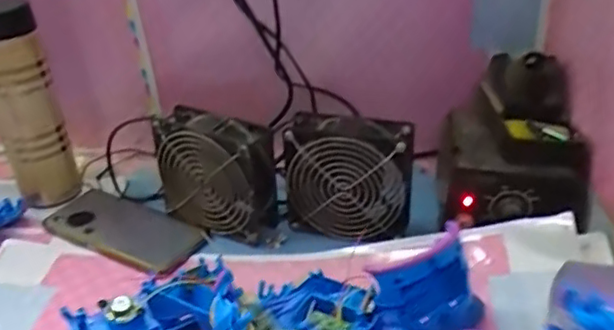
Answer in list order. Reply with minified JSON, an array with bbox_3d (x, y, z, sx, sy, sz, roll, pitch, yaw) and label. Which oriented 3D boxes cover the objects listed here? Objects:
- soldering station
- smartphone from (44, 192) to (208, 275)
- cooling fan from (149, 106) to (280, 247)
[{"bbox_3d":[0.203,-0.026,0.595,0.130,0.111,0.157,4,32,12],"label":"soldering station"},{"bbox_3d":[-0.186,0.063,0.629,0.173,0.011,0.078,14,35,26],"label":"smartphone"},{"bbox_3d":[-0.093,0.010,0.612,0.121,0.109,0.049,11,34,22],"label":"cooling fan"}]

